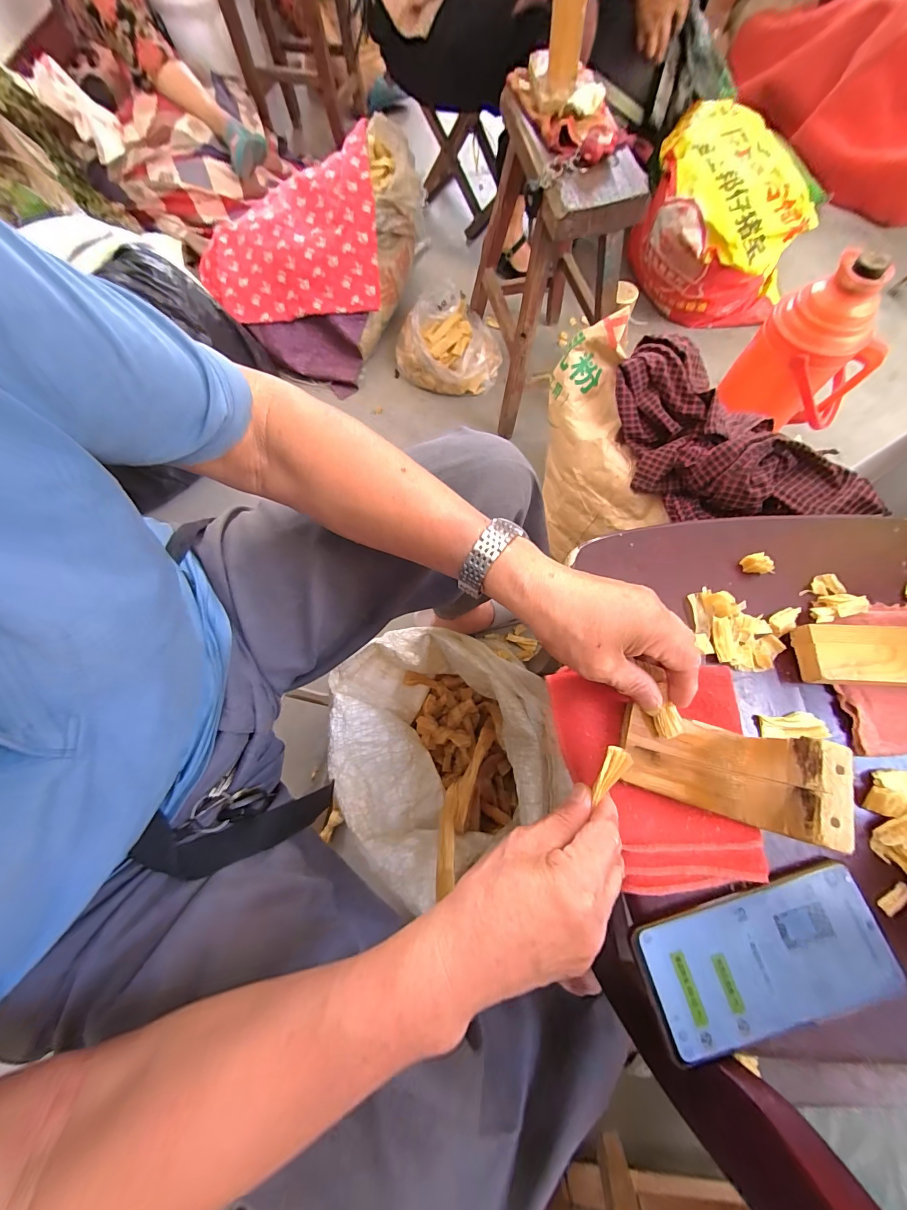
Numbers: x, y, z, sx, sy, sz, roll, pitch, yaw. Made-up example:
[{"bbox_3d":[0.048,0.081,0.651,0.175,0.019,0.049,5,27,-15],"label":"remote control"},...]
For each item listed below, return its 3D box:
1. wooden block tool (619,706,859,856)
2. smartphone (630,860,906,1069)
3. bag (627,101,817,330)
[{"bbox_3d":[0.180,0.108,0.265,0.108,0.069,0.060,17,72,8],"label":"wooden block tool"},{"bbox_3d":[0.208,0.238,0.263,0.159,0.006,0.076,-16,71,-4],"label":"smartphone"},{"bbox_3d":[0.664,-0.916,0.972,0.415,0.279,0.393,28,74,11],"label":"bag"}]

